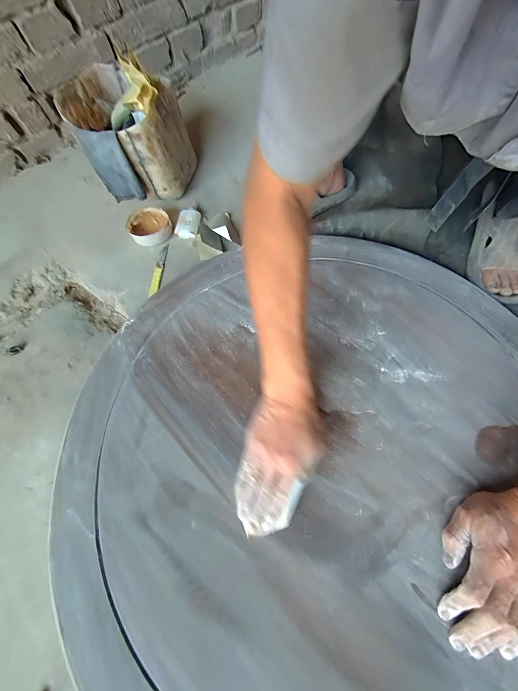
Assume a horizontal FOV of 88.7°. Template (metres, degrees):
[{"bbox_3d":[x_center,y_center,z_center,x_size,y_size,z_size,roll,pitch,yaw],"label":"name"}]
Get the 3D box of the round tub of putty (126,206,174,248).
[{"bbox_3d":[-0.258,-0.280,0.628,0.094,0.035,0.094,-2,67,4],"label":"round tub of putty"}]

